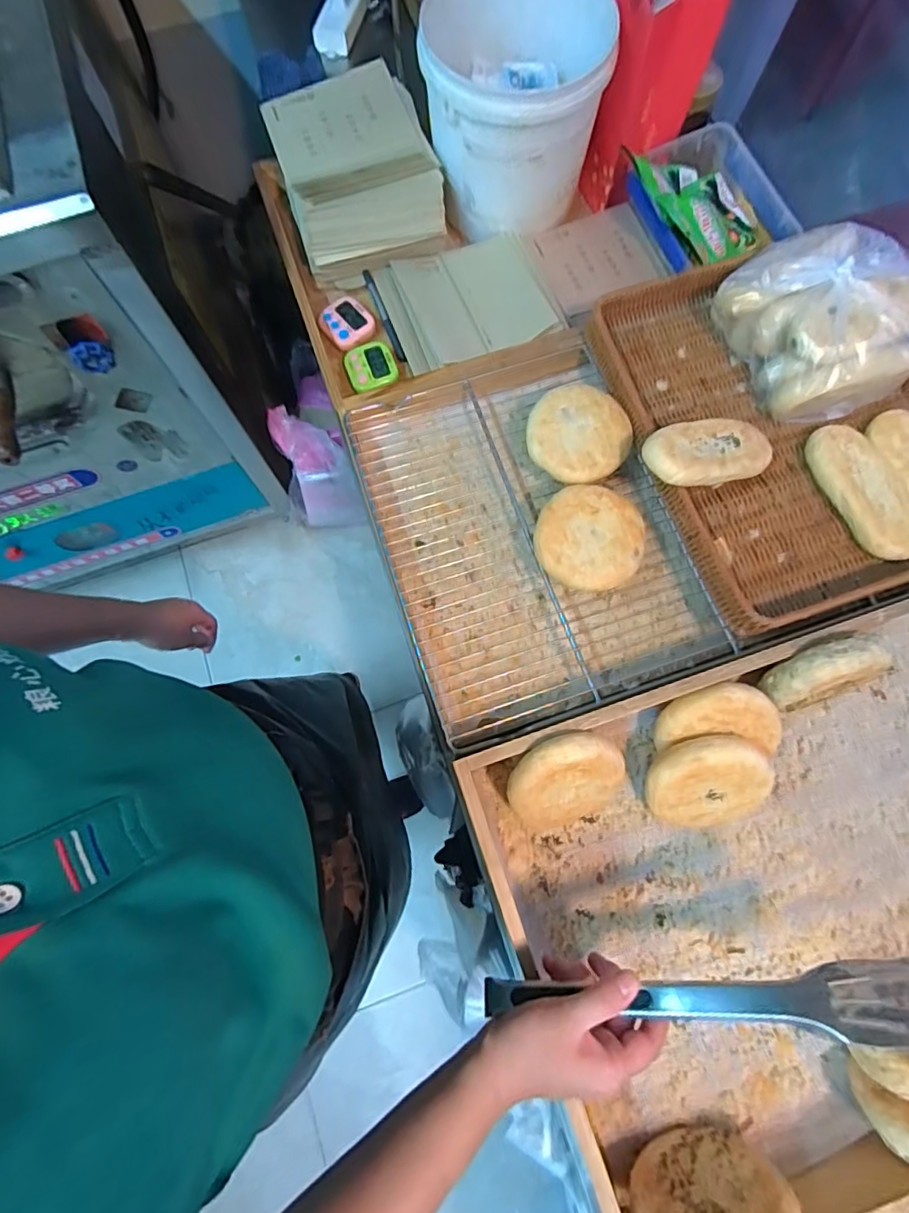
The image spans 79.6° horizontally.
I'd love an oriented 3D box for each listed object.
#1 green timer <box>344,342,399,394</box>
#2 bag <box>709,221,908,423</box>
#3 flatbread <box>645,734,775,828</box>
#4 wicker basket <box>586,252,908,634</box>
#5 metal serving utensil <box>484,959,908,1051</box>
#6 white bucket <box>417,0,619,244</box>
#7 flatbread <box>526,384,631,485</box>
[{"bbox_3d":[-0.103,-0.296,0.677,0.060,0.011,0.063,-20,75,-5],"label":"green timer"},{"bbox_3d":[0.381,-0.302,0.571,0.152,0.093,0.196,-29,76,-7],"label":"bag"},{"bbox_3d":[0.233,0.163,0.503,0.106,0.026,0.101,1,122,1],"label":"flatbread"},{"bbox_3d":[0.353,-0.199,0.580,0.318,0.063,0.410,-19,75,-4],"label":"wicker basket"},{"bbox_3d":[0.151,0.266,0.368,0.280,0.024,0.036,-15,77,21],"label":"metal serving utensil"},{"bbox_3d":[0.069,-0.606,0.666,0.214,0.169,0.206,0,74,1],"label":"white bucket"},{"bbox_3d":[0.134,-0.186,0.583,0.106,0.016,0.107,-1,74,2],"label":"flatbread"}]

